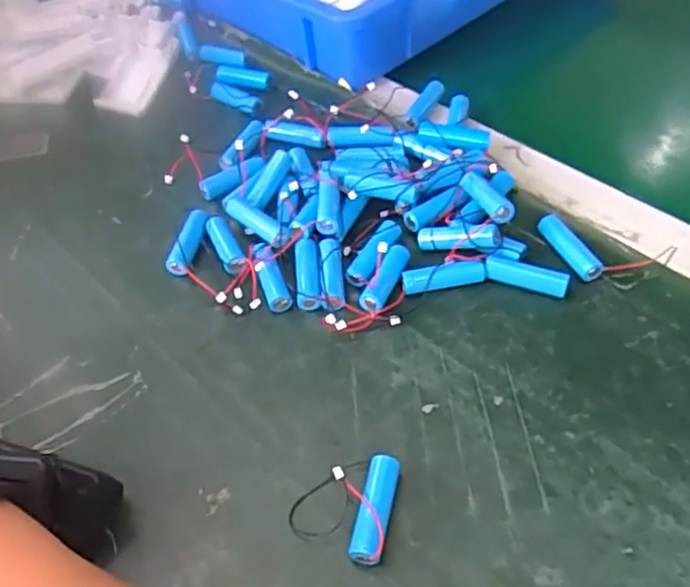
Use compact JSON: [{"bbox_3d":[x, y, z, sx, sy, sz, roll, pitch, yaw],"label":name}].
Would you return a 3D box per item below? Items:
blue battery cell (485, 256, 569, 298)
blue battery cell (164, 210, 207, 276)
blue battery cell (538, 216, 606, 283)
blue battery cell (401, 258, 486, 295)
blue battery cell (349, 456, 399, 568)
[{"bbox_3d":[0.109,-0.011,0.405,0.048,0.015,0.012,15,52,17],"label":"blue battery cell"},{"bbox_3d":[-0.102,-0.034,0.443,0.015,0.016,0.048,8,51,12],"label":"blue battery cell"},{"bbox_3d":[0.138,-0.029,0.414,0.015,0.014,0.048,-23,51,-14],"label":"blue battery cell"},{"bbox_3d":[0.060,-0.011,0.409,0.051,0.015,0.012,-10,49,-3],"label":"blue battery cell"},{"bbox_3d":[0.014,0.101,0.314,0.014,0.017,0.049,8,51,12],"label":"blue battery cell"}]

